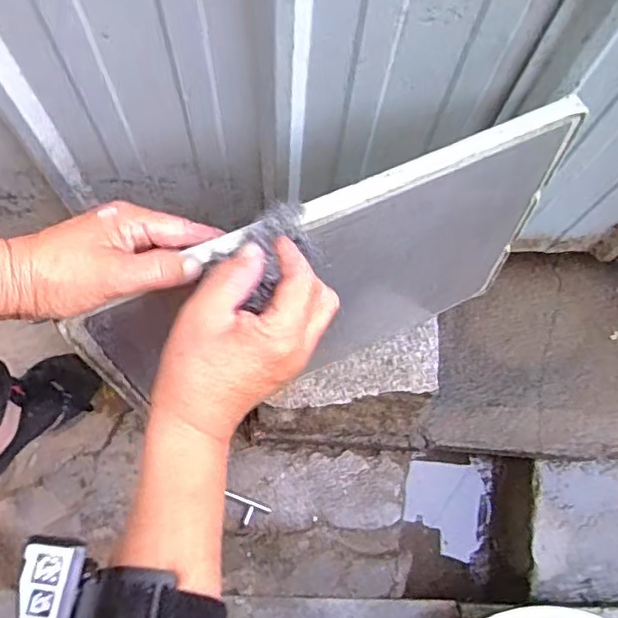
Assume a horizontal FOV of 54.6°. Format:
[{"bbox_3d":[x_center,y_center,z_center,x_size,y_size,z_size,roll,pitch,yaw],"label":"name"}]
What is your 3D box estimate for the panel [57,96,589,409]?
[{"bbox_3d":[0.024,-0.011,0.545,0.406,0.310,0.015,-23,67,-11],"label":"panel"}]

